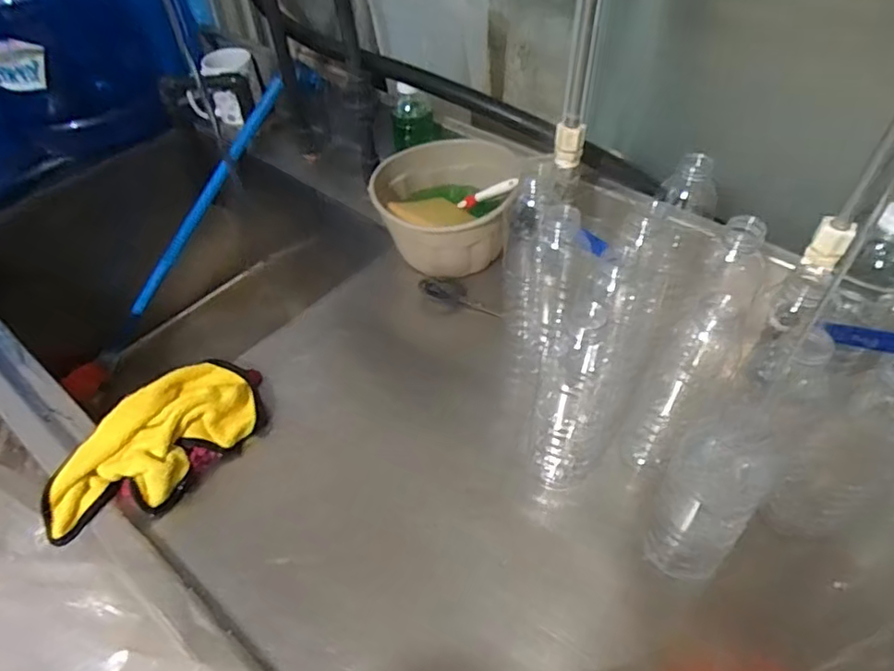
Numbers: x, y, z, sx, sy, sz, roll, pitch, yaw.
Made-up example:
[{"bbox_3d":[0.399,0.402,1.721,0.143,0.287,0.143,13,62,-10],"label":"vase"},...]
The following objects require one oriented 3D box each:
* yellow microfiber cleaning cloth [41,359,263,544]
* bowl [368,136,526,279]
[{"bbox_3d":[-0.281,0.104,0.575,0.097,0.054,0.222,30,56,25],"label":"yellow microfiber cleaning cloth"},{"bbox_3d":[-0.006,-0.159,0.730,0.156,0.090,0.164,-1,48,1],"label":"bowl"}]

